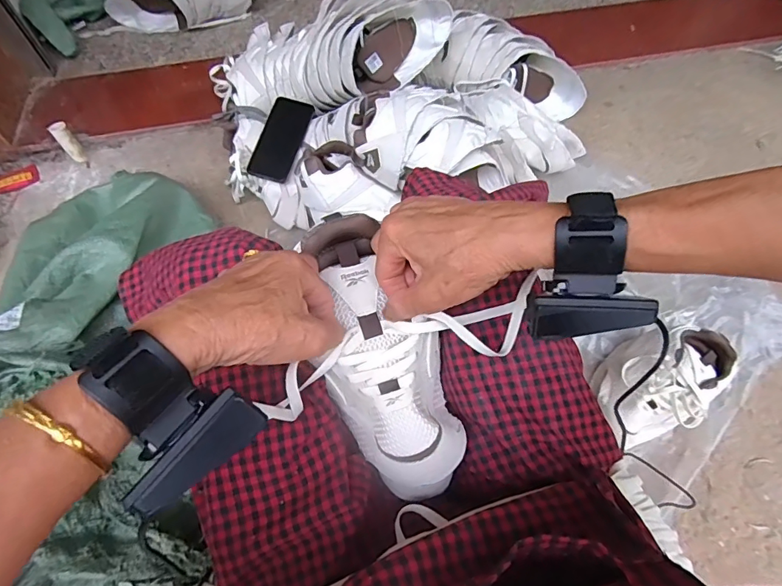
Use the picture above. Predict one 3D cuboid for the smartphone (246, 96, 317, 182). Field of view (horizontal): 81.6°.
[{"bbox_3d":[-0.195,-0.272,0.806,0.074,0.009,0.149,19,85,2],"label":"smartphone"}]

